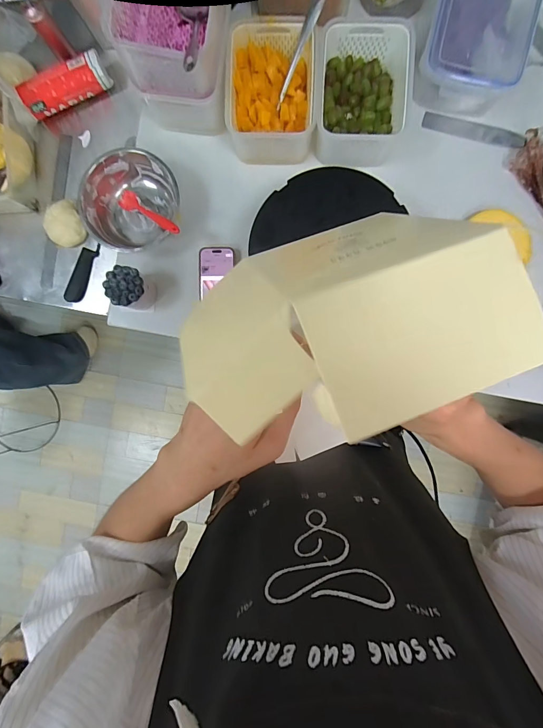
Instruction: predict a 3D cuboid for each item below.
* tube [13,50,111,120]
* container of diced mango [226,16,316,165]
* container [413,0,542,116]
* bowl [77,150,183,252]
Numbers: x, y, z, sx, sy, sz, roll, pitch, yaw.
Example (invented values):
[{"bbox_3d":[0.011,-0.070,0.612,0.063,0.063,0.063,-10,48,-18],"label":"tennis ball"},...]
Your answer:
[{"bbox_3d":[-0.412,-0.558,0.680,0.170,0.049,0.056,-23,90,3],"label":"tube"},{"bbox_3d":[-0.001,-0.510,0.645,0.160,0.084,0.210,-1,91,2],"label":"container of diced mango"},{"bbox_3d":[0.373,-0.606,0.619,0.166,0.086,0.234,13,92,2],"label":"container"},{"bbox_3d":[-0.278,-0.317,0.668,0.166,0.093,0.182,0,91,2],"label":"bowl"}]

